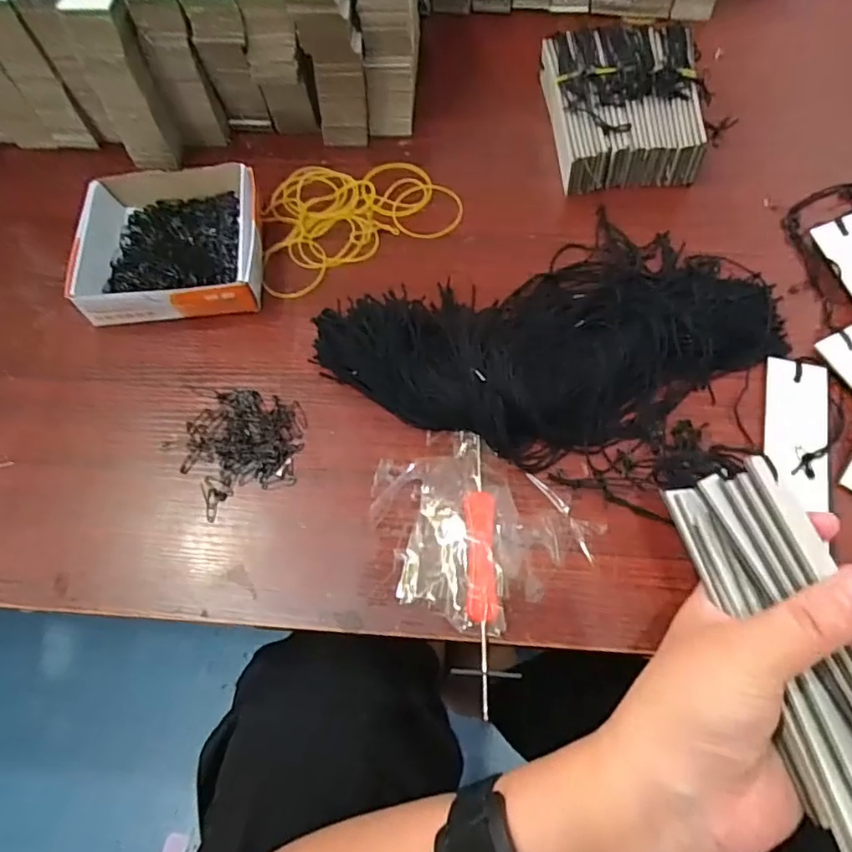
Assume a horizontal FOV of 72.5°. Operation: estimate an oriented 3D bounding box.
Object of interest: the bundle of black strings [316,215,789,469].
[{"bbox_3d":[0.079,-0.053,0.337,0.259,0.034,0.145,-24,66,-9],"label":"bundle of black strings"}]

